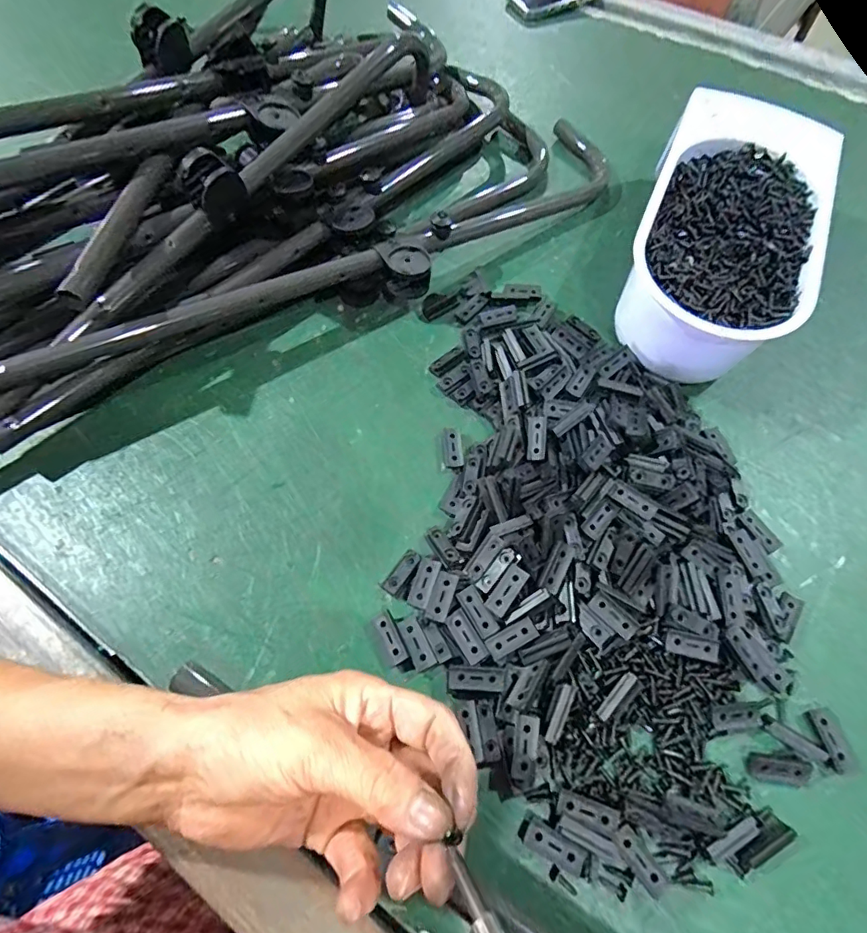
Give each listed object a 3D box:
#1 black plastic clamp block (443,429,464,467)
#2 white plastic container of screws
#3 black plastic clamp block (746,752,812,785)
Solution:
[{"bbox_3d":[0.015,-0.015,0.414,0.015,0.004,0.035,-4,63,-4],"label":"black plastic clamp block"},{"bbox_3d":[0.257,-0.201,0.470,0.141,0.096,0.286,20,66,10],"label":"white plastic container of screws"},{"bbox_3d":[0.212,0.185,0.318,0.035,0.008,0.015,7,63,1],"label":"black plastic clamp block"}]

